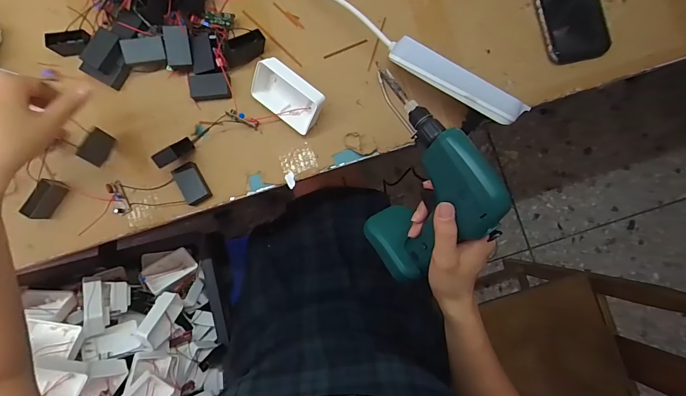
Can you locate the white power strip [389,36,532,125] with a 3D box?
[{"bbox_3d":[0.134,-0.137,0.404,0.166,0.028,0.027,30,86,2],"label":"white power strip"}]

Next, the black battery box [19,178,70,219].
[{"bbox_3d":[-0.372,0.002,0.431,0.021,0.031,0.050,31,86,2],"label":"black battery box"}]

